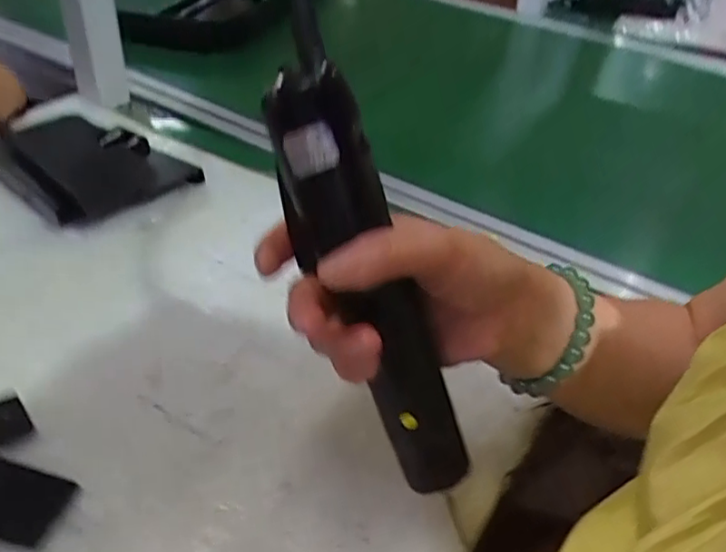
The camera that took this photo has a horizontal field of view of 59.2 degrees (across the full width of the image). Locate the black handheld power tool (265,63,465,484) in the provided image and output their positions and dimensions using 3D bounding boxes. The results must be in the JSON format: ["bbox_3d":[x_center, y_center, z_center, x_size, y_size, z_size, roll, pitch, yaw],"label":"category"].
[{"bbox_3d":[0.004,0.005,0.287,0.048,0.197,0.035,-31,18,-37],"label":"black handheld power tool"}]

